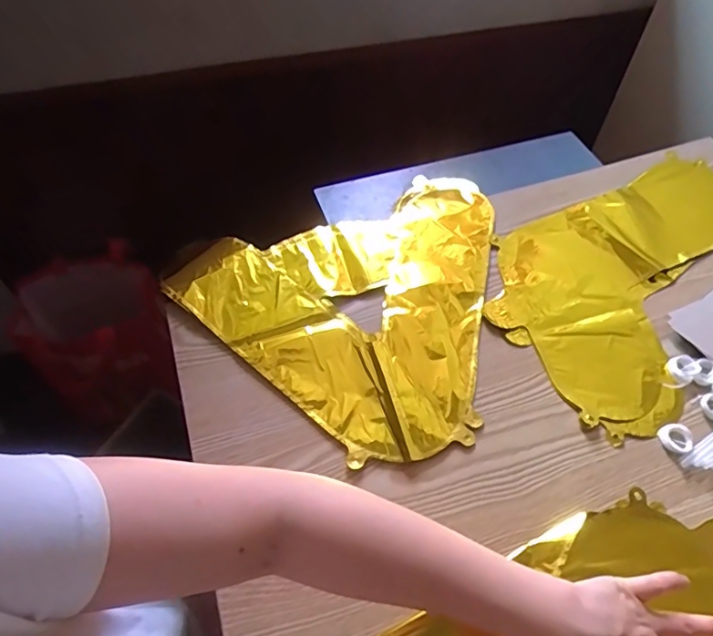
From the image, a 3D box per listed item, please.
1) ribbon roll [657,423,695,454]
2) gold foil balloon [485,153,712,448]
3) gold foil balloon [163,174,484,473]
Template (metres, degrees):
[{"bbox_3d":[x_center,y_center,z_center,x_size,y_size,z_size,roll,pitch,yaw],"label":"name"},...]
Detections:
[{"bbox_3d":[0.290,0.109,0.478,0.026,0.009,0.028,0,55,0],"label":"ribbon roll"},{"bbox_3d":[0.324,-0.064,0.603,0.408,0.008,0.232,-36,62,-23],"label":"gold foil balloon"},{"bbox_3d":[0.034,-0.045,0.579,0.326,0.015,0.348,38,63,24],"label":"gold foil balloon"}]

